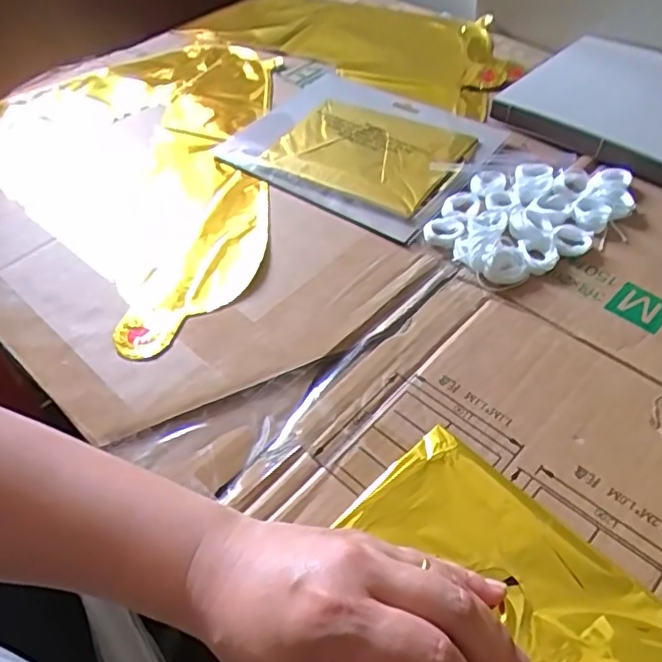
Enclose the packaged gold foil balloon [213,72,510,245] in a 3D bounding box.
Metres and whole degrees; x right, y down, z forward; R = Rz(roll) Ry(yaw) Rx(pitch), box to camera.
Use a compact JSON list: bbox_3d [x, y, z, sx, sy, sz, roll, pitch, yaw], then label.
[{"bbox_3d":[0.028,-0.168,0.523,0.206,0.010,0.182,29,56,25],"label":"packaged gold foil balloon"}]

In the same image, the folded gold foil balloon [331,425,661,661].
[{"bbox_3d":[0.066,0.124,0.269,0.118,0.021,0.151,-35,56,-24],"label":"folded gold foil balloon"}]

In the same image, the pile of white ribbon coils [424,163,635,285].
[{"bbox_3d":[0.147,-0.094,0.449,0.162,0.018,0.101,-37,57,-25],"label":"pile of white ribbon coils"}]

